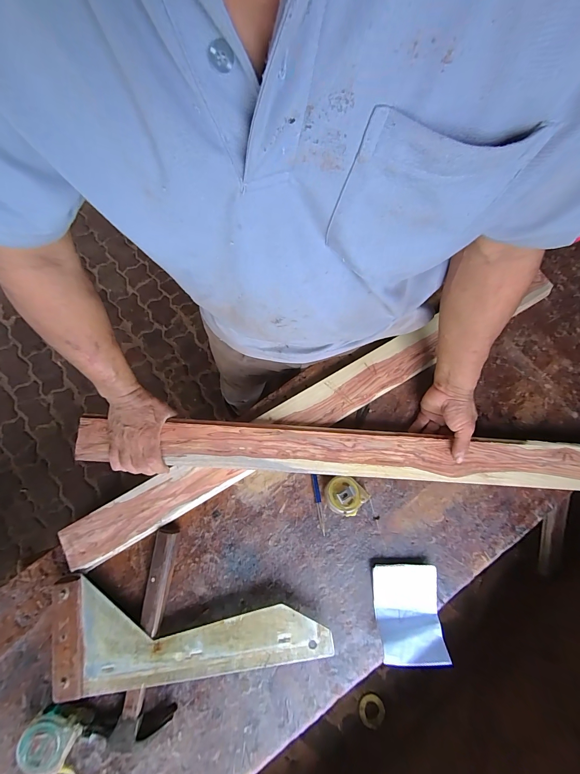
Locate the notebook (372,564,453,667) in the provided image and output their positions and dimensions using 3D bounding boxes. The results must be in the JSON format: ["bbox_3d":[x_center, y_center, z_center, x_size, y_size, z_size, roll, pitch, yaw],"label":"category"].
[{"bbox_3d":[0.198,0.370,0.513,0.104,0.050,0.130,1,78,-1],"label":"notebook"}]

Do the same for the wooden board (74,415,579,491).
[{"bbox_3d":[0.262,0.124,0.548,1.218,0.028,0.080,4,78,-1],"label":"wooden board"}]

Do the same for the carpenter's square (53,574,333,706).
[{"bbox_3d":[-0.160,0.389,0.495,0.433,0.013,0.157,-3,79,0],"label":"carpenter's square"}]

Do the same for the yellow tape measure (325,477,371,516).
[{"bbox_3d":[0.096,0.193,0.552,0.066,0.042,0.063,37,80,6],"label":"yellow tape measure"}]

